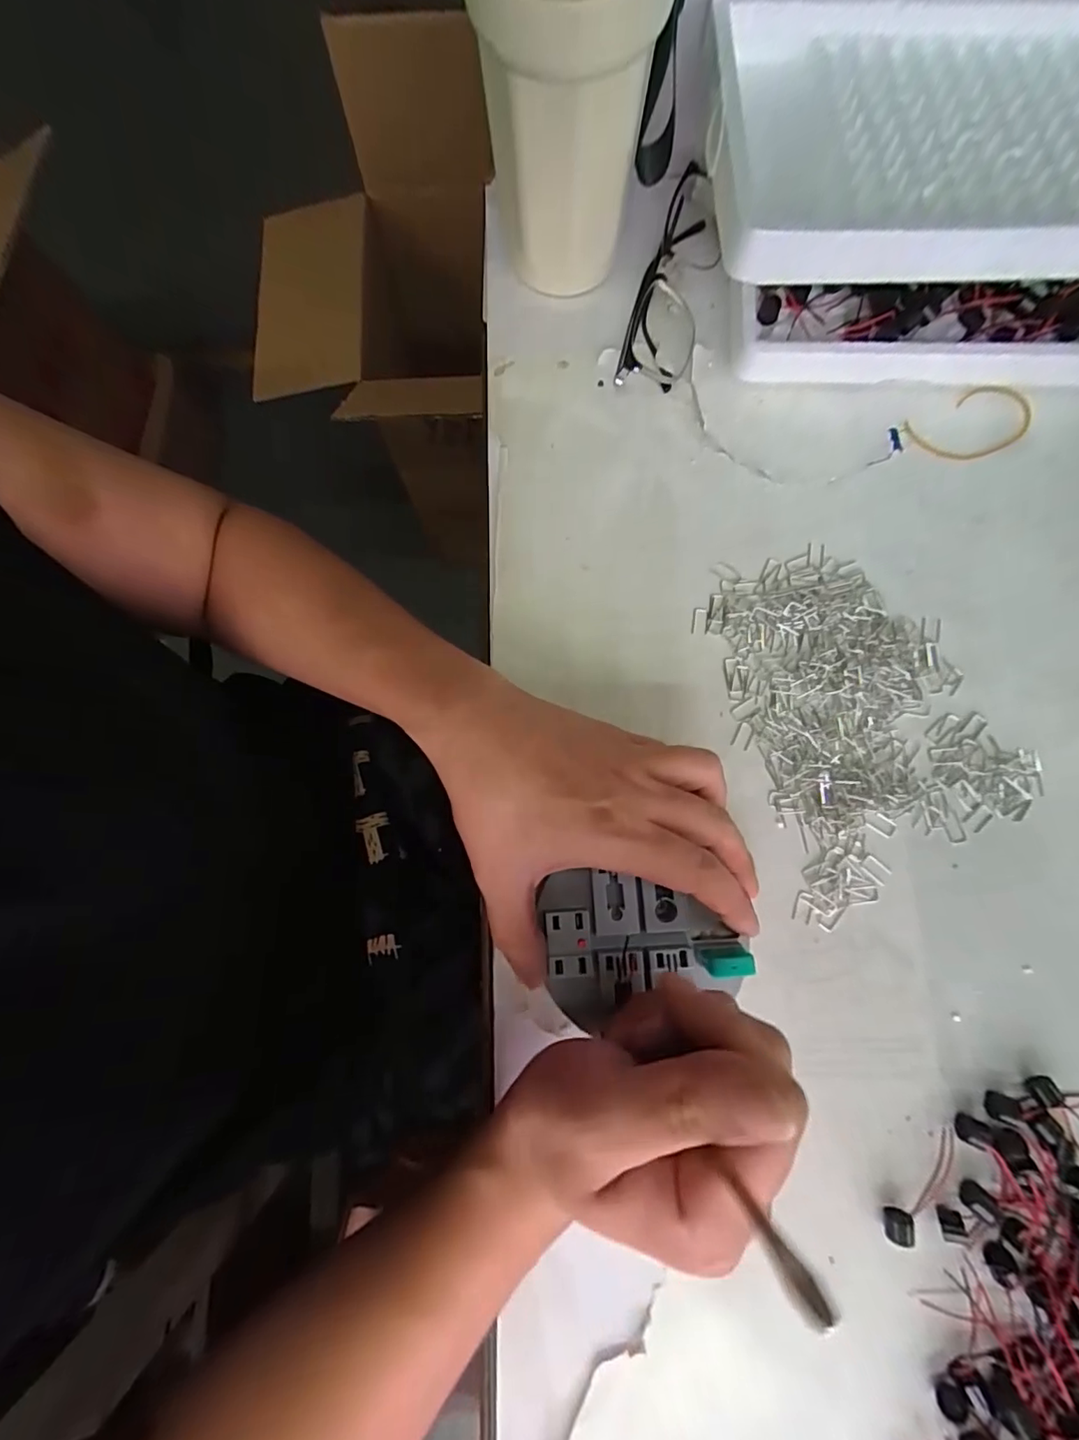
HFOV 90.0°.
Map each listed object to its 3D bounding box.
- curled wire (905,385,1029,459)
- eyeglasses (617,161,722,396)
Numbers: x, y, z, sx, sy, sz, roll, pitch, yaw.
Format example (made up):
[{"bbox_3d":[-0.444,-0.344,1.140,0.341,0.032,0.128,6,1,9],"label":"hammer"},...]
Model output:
[{"bbox_3d":[0.259,-0.175,0.321,0.072,0.004,0.039,-24,80,-3],"label":"curled wire"},{"bbox_3d":[0.081,-0.263,0.327,0.042,0.023,0.149,15,81,4],"label":"eyeglasses"}]

